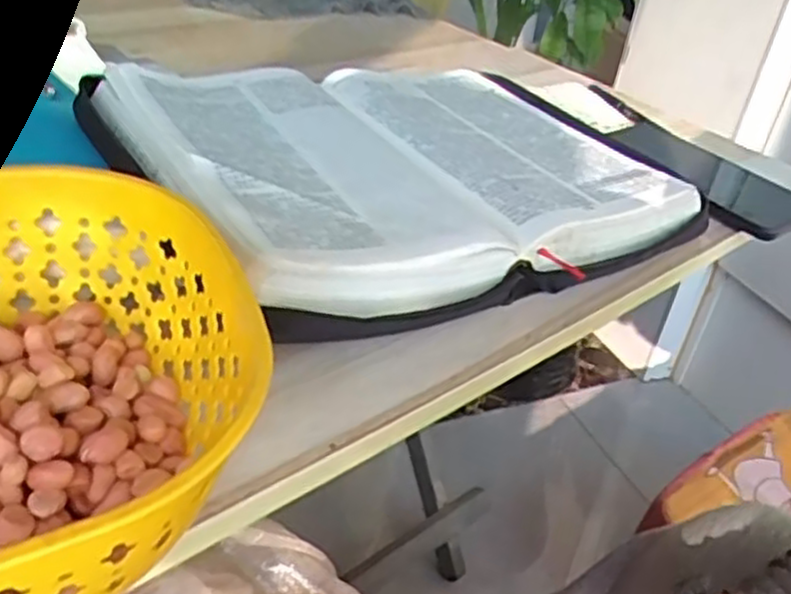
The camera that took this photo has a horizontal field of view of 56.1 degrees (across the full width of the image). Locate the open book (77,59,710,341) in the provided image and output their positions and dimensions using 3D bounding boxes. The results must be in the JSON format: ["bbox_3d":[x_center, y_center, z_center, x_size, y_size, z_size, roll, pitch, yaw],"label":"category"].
[{"bbox_3d":[0.014,-0.089,0.493,0.367,0.048,0.263,-15,40,-31],"label":"open book"}]

